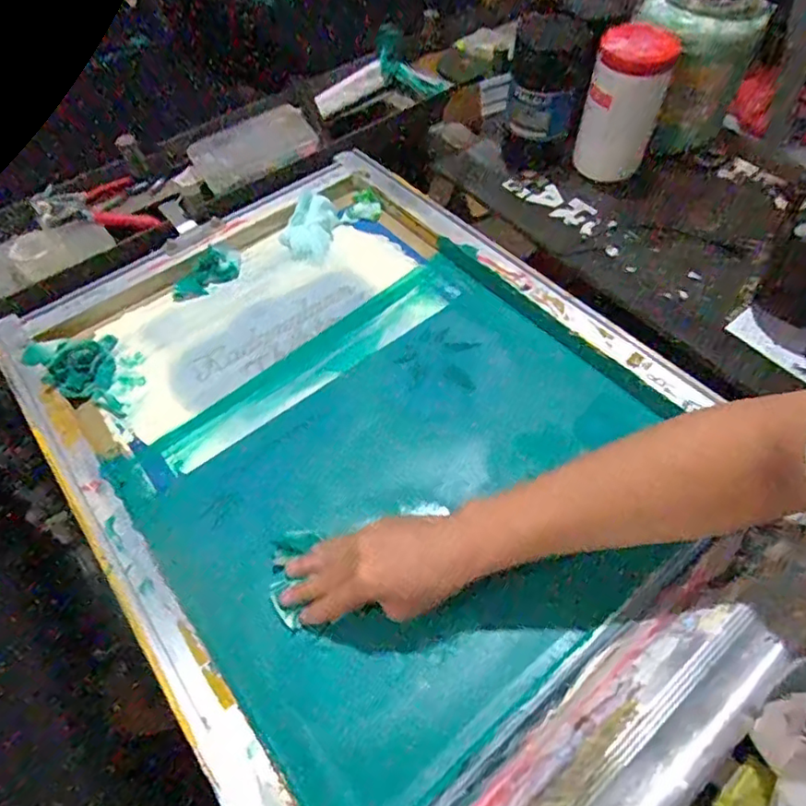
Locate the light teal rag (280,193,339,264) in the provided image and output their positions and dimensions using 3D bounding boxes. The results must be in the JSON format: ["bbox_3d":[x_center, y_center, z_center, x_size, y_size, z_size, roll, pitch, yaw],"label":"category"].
[{"bbox_3d":[-0.123,-0.228,0.749,0.068,0.038,0.101,3,55,3],"label":"light teal rag"}]

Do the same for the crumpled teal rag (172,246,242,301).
[{"bbox_3d":[-0.239,-0.164,0.723,0.045,0.033,0.098,32,63,20],"label":"crumpled teal rag"}]

